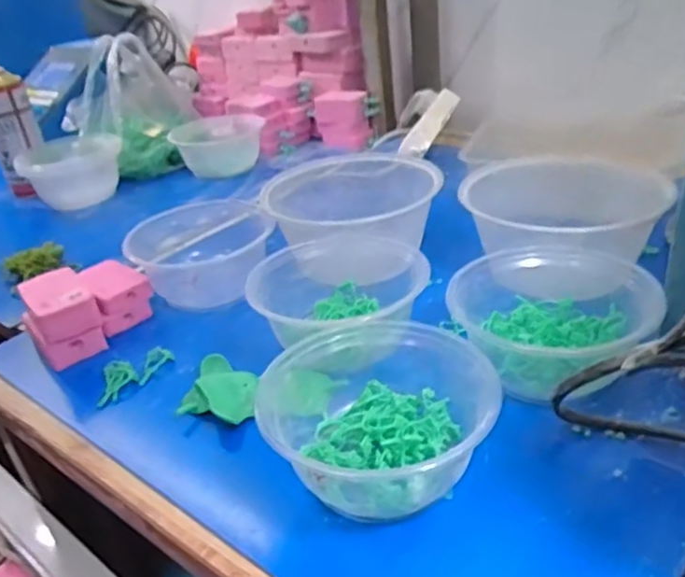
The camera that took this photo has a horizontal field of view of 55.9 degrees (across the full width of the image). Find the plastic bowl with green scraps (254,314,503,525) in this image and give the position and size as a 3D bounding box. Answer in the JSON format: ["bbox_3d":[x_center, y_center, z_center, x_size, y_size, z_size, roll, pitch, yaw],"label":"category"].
[{"bbox_3d":[0.018,0.077,0.389,0.130,0.059,0.146,-25,34,-27],"label":"plastic bowl with green scraps"}]

